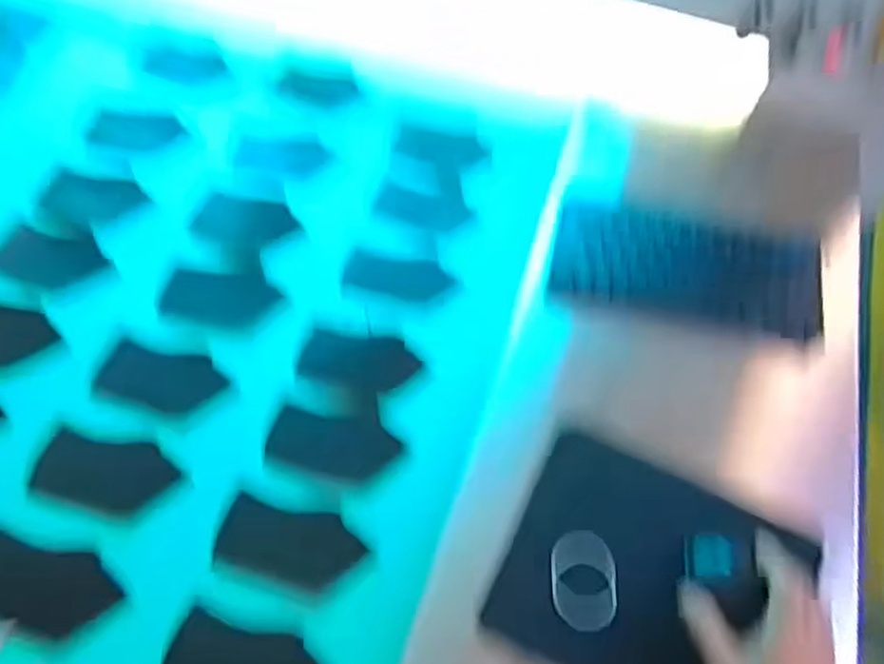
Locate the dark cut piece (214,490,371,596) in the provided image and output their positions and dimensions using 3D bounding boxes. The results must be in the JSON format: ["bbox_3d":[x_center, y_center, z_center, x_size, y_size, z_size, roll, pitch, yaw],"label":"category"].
[{"bbox_3d":[-0.130,0.183,0.613,0.121,0.007,0.064,13,59,3],"label":"dark cut piece"}]

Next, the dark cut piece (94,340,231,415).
[{"bbox_3d":[-0.266,0.044,0.678,0.116,0.004,0.061,12,59,3],"label":"dark cut piece"}]

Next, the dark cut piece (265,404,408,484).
[{"bbox_3d":[-0.100,0.103,0.659,0.116,0.008,0.059,12,59,3],"label":"dark cut piece"}]

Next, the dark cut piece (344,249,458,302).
[{"bbox_3d":[-0.046,-0.059,0.764,0.115,0.004,0.051,9,58,9],"label":"dark cut piece"}]

